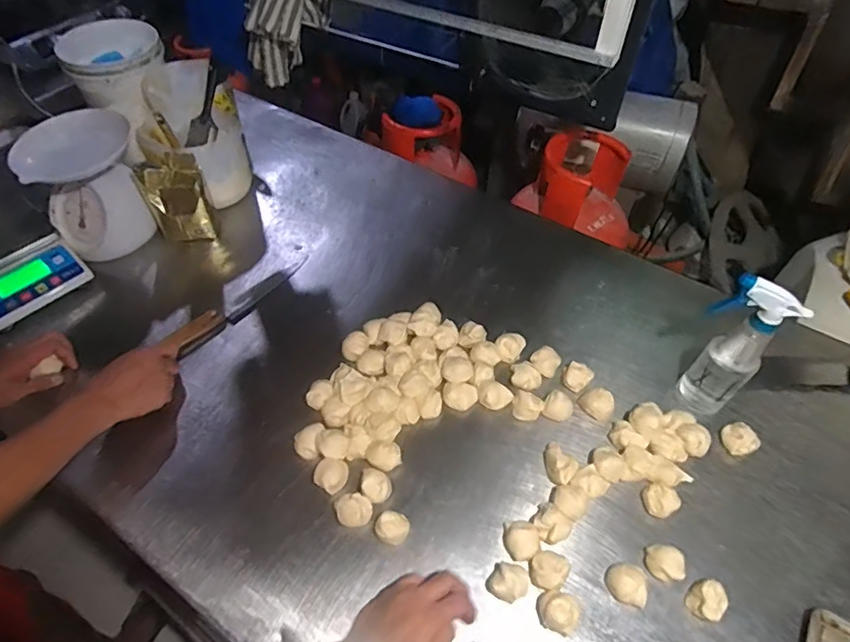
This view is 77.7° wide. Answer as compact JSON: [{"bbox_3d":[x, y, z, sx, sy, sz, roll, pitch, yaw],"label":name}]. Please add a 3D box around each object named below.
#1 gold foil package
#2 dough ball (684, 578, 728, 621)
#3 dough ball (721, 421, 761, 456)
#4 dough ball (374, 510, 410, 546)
[{"bbox_3d":[-0.448,-0.210,0.974,0.104,0.183,0.062,-25,55,-19],"label":"gold foil package"},{"bbox_3d":[0.334,0.334,0.628,0.040,0.036,0.040,0,51,0],"label":"dough ball"},{"bbox_3d":[0.449,0.170,0.755,0.044,0.031,0.043,0,51,0],"label":"dough ball"},{"bbox_3d":[-0.040,0.260,0.666,0.038,0.037,0.036,0,51,0],"label":"dough ball"}]

